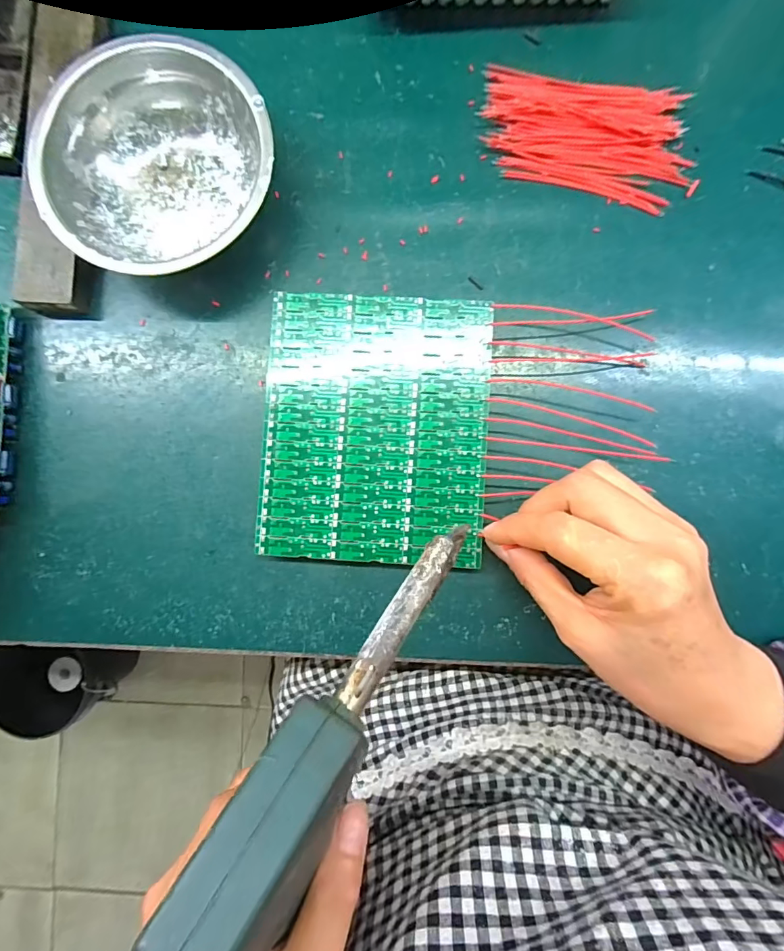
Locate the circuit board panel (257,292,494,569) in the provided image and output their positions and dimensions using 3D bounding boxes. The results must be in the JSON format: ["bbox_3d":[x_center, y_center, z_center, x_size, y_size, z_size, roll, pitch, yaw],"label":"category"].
[{"bbox_3d":[-0.010,-0.027,0.256,0.124,0.004,0.147,4,87,1],"label":"circuit board panel"}]

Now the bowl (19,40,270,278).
[{"bbox_3d":[-0.130,-0.173,0.258,0.123,0.039,0.120,0,88,2],"label":"bowl"}]

